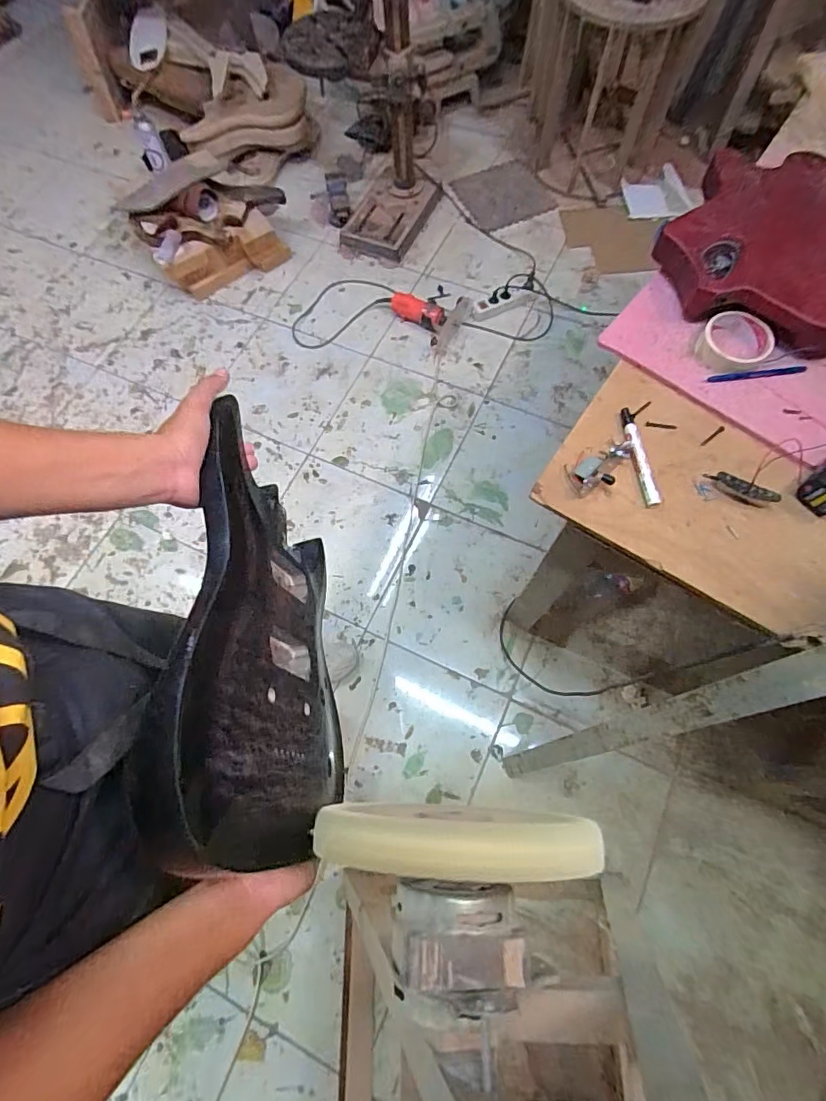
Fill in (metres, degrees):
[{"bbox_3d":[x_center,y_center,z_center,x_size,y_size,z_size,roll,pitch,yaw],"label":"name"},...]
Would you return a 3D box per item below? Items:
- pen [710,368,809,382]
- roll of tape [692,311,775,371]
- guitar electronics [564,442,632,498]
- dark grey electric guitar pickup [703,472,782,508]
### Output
[{"bbox_3d":[0.474,-0.243,0.703,0.128,0.010,0.009,-3,69,1],"label":"pen"},{"bbox_3d":[0.442,-0.285,0.704,0.090,0.034,0.090,30,73,13],"label":"roll of tape"},{"bbox_3d":[0.243,-0.107,0.653,0.091,0.020,0.052,-21,70,-6],"label":"guitar electronics"},{"bbox_3d":[0.409,-0.077,0.635,0.082,0.022,0.021,32,74,13],"label":"dark grey electric guitar pickup"}]

